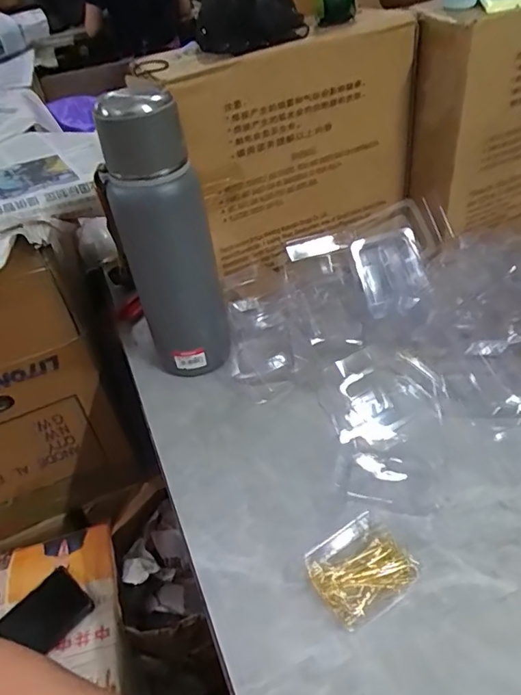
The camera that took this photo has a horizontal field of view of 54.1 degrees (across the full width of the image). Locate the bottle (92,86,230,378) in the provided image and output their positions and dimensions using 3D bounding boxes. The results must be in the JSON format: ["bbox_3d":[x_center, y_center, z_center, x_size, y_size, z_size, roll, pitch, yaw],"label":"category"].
[{"bbox_3d":[-0.086,-0.088,0.490,0.088,0.281,0.062,-15,44,-10],"label":"bottle"}]

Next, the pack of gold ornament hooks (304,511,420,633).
[{"bbox_3d":[0.074,0.161,0.371,0.072,0.011,0.060,-29,46,-22],"label":"pack of gold ornament hooks"}]

